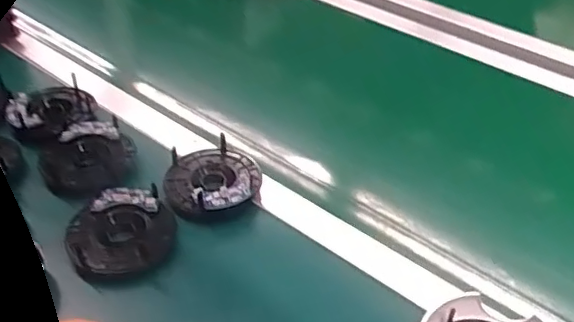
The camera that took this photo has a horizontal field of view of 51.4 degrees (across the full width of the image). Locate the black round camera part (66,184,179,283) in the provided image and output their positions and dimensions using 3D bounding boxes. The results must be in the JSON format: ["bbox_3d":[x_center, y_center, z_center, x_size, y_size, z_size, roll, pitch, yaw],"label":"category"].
[{"bbox_3d":[-0.159,0.067,0.575,0.098,0.028,0.095,1,40,-1],"label":"black round camera part"}]

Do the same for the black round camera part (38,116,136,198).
[{"bbox_3d":[-0.218,-0.005,0.654,0.097,0.021,0.105,1,40,-1],"label":"black round camera part"}]

